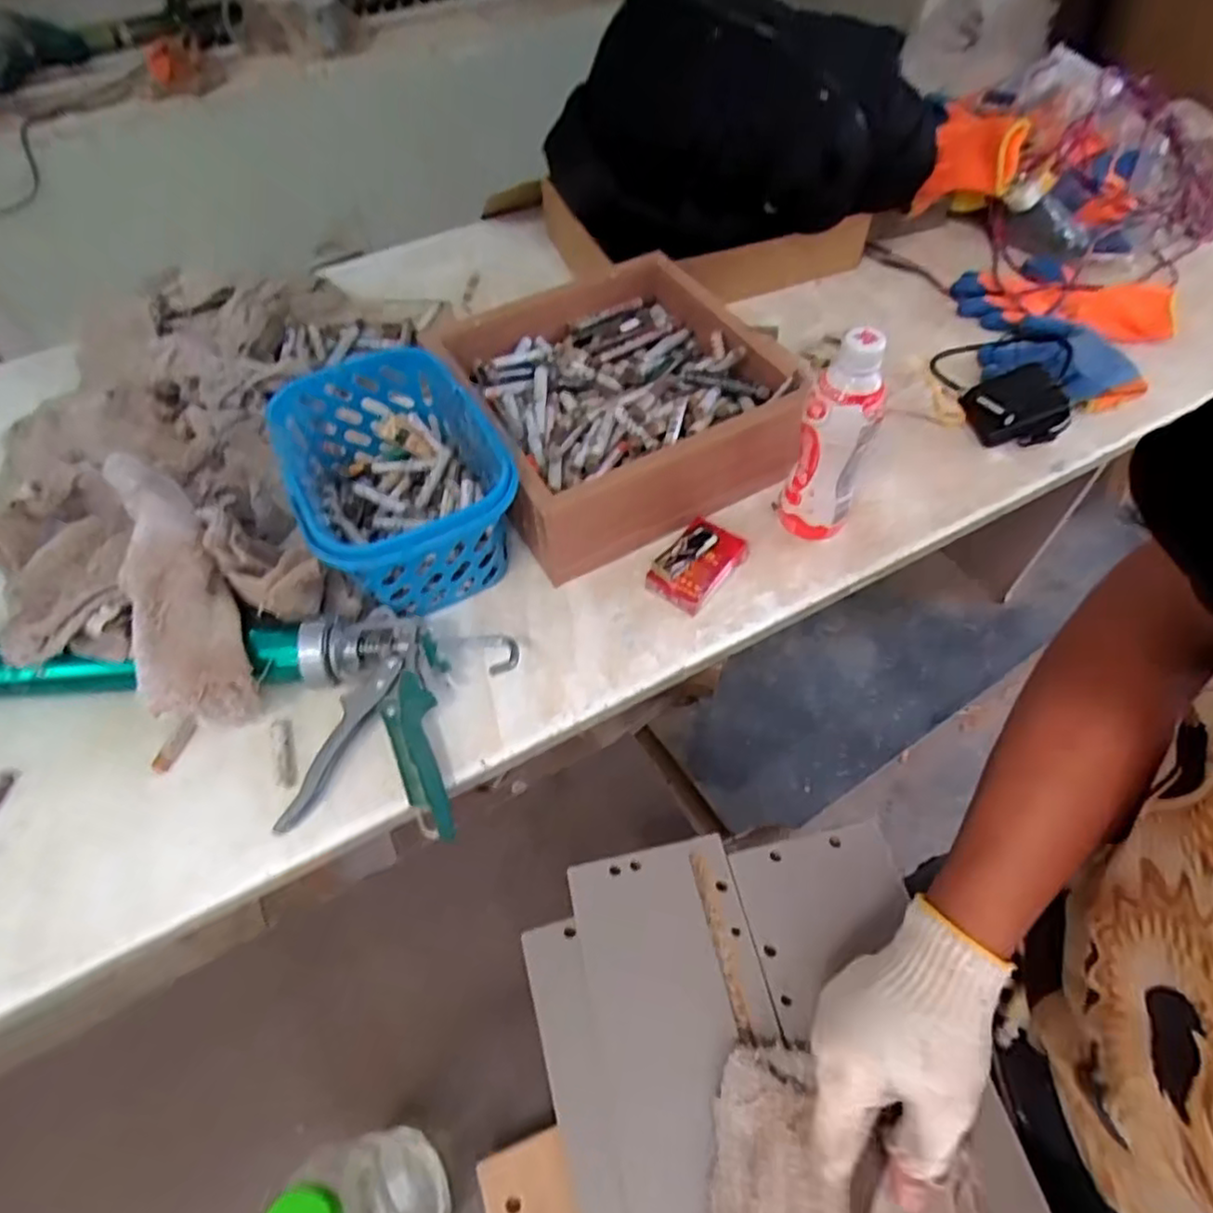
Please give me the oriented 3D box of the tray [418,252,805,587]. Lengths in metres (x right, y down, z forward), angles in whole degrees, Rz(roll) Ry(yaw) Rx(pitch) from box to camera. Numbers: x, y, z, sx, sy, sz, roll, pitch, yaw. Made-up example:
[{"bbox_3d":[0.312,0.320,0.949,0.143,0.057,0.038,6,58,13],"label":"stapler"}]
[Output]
[{"bbox_3d":[0.016,-0.220,0.735,0.312,0.095,0.306,-25,59,-14],"label":"tray"}]

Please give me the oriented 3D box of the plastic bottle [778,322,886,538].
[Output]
[{"bbox_3d":[0.195,-0.141,0.614,0.052,0.195,0.058,-24,59,-14],"label":"plastic bottle"}]

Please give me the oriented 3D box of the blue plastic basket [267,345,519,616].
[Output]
[{"bbox_3d":[-0.189,-0.111,0.657,0.174,0.123,0.237,-25,59,-14],"label":"blue plastic basket"}]

